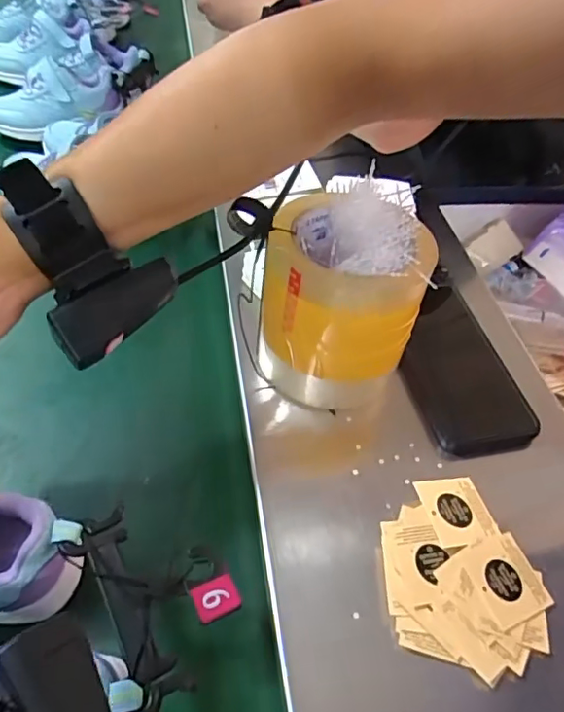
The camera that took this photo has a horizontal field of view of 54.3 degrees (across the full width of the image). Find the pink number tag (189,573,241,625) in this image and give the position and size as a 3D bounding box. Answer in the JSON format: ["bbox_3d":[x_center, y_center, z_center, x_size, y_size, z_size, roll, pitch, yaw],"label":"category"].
[{"bbox_3d":[-0.034,0.123,0.279,0.022,0.006,0.018,-19,51,-22],"label":"pink number tag"}]

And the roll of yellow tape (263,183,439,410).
[{"bbox_3d":[0.042,-0.045,0.367,0.105,0.102,0.109,3,46,-3],"label":"roll of yellow tape"}]

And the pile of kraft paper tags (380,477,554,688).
[{"bbox_3d":[0.105,0.123,0.320,0.088,0.015,0.105,4,46,-2],"label":"pile of kraft paper tags"}]

